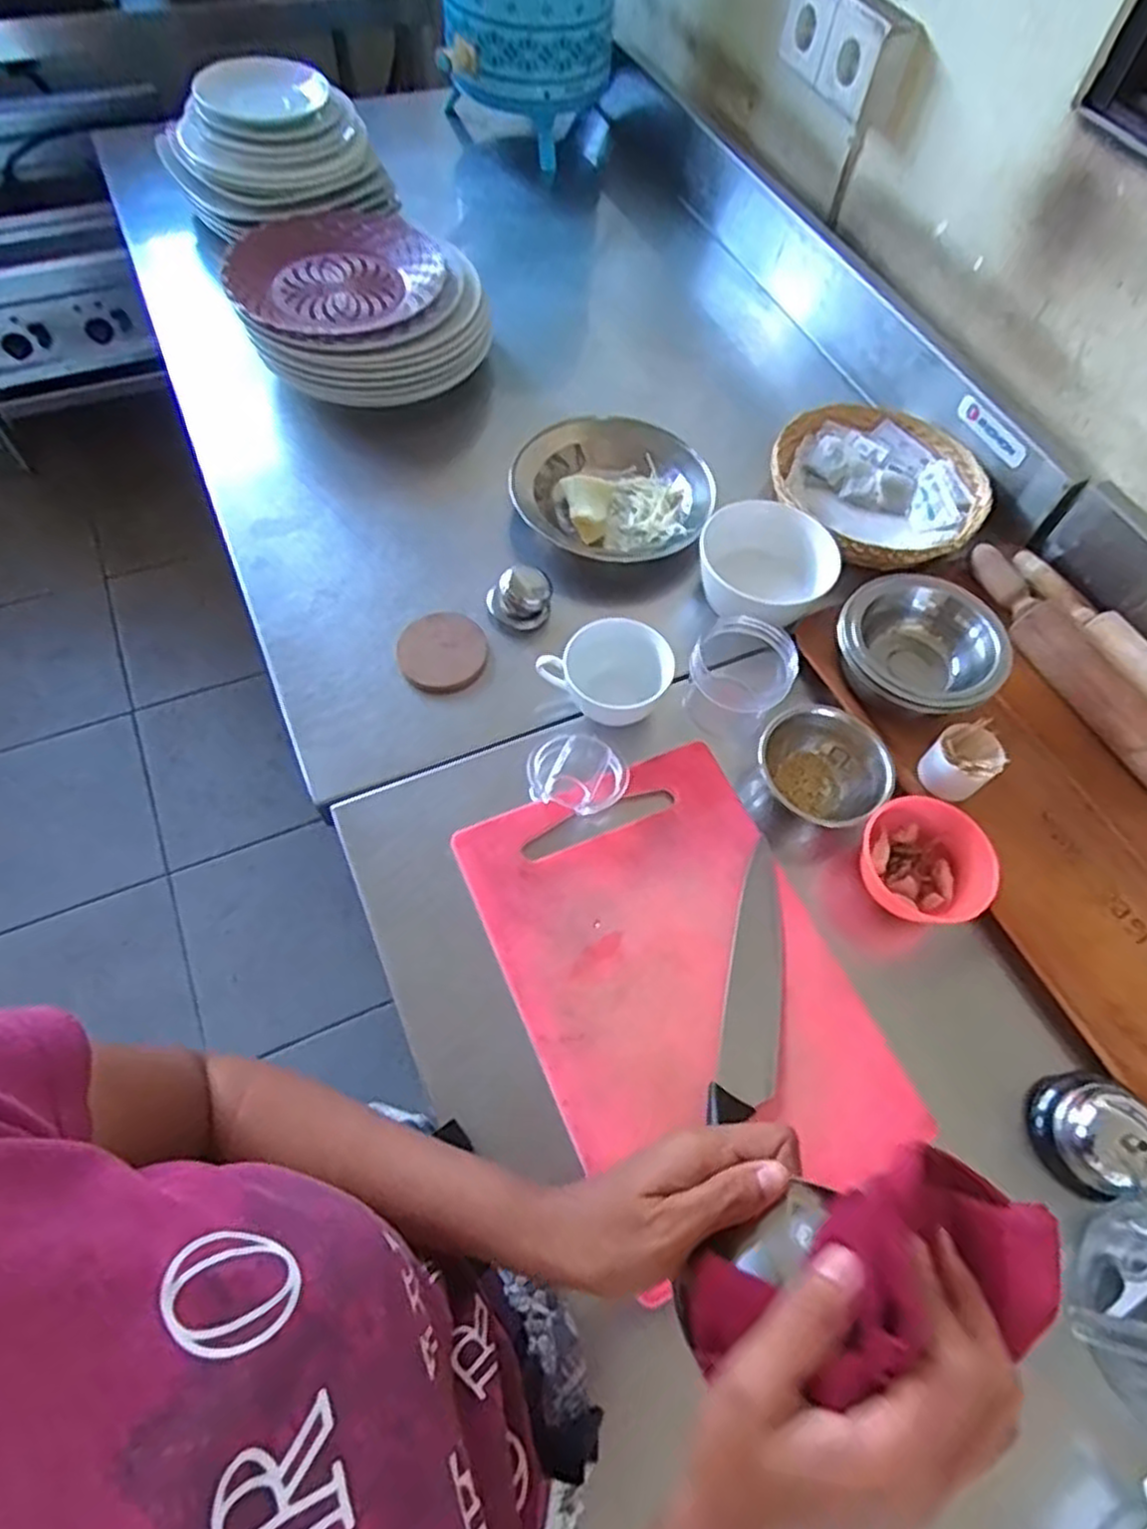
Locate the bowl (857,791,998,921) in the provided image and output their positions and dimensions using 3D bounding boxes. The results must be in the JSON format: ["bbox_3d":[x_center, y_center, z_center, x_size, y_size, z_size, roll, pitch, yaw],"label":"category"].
[{"bbox_3d":[0.286,0.079,0.608,0.089,0.051,0.102,-20,65,-14],"label":"bowl"}]

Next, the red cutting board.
[{"bbox_3d":[0.081,0.163,0.570,0.241,0.014,0.343,-22,67,-13],"label":"red cutting board"}]

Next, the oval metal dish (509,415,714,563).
[{"bbox_3d":[0.040,-0.302,0.819,0.204,0.055,0.184,-8,65,-7],"label":"oval metal dish"}]

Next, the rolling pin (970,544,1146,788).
[{"bbox_3d":[0.484,-0.061,0.685,0.053,0.043,0.362,-23,66,-15],"label":"rolling pin"}]

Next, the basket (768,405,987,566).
[{"bbox_3d":[0.339,-0.318,0.841,0.220,0.039,0.240,1,64,-2],"label":"basket"}]

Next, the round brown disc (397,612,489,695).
[{"bbox_3d":[-0.124,-0.109,0.707,0.083,0.009,0.083,1,64,-2],"label":"round brown disc"}]

